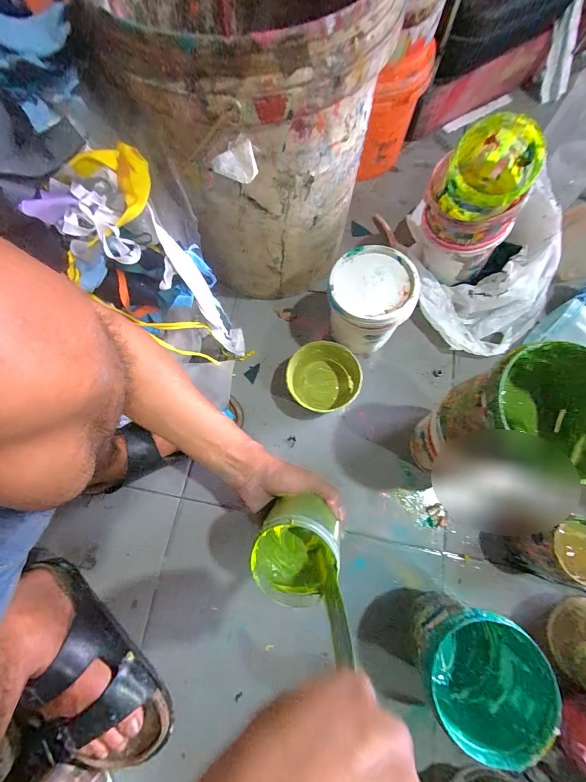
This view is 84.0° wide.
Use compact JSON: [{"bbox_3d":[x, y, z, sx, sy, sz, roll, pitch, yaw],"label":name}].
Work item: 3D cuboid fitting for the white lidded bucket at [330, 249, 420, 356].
[{"bbox_3d":[0.116,-0.134,0.523,0.119,0.142,0.120,-1,73,2],"label":"white lidded bucket"}]

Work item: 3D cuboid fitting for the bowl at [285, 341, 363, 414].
[{"bbox_3d":[0.047,-0.017,0.524,0.108,0.060,0.108,-1,73,2],"label":"bowl"}]

